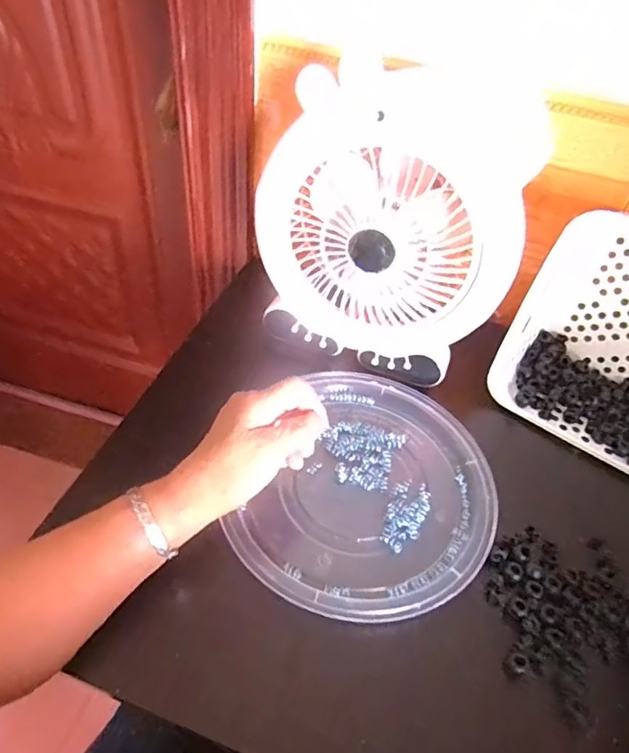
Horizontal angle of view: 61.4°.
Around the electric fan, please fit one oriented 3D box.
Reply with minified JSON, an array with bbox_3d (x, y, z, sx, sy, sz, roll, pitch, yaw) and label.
[{"bbox_3d":[0.064,-0.127,0.492,0.231,0.258,0.091,19,48,11],"label":"electric fan"}]

